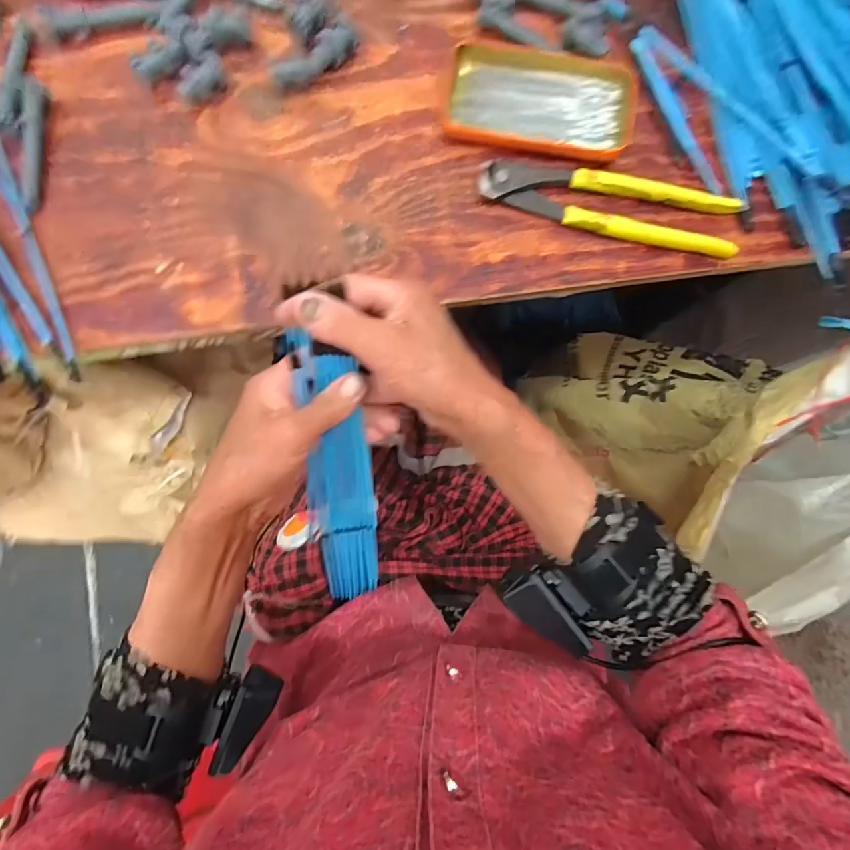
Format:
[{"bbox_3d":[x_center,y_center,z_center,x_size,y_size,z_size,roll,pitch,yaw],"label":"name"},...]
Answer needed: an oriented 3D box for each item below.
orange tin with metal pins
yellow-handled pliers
[{"bbox_3d":[0.091,-0.259,0.384,0.139,0.021,0.080,12,82,-1],"label":"orange tin with metal pins"},{"bbox_3d":[0.141,-0.169,0.373,0.198,0.016,0.042,10,82,-2],"label":"yellow-handled pliers"}]

